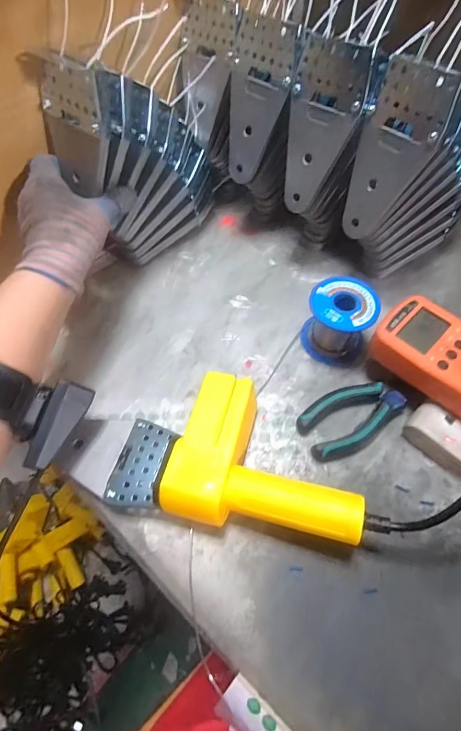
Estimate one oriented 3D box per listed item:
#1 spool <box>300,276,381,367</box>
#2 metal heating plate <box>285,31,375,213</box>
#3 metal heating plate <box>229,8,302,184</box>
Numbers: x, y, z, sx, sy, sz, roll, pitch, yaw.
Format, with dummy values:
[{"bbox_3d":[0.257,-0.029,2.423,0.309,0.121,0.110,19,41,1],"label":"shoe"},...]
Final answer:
[{"bbox_3d":[0.107,-0.043,0.367,0.062,0.062,0.060,17,63,12],"label":"spool"},{"bbox_3d":[0.078,-0.211,0.340,0.066,0.132,0.009,30,46,18],"label":"metal heating plate"},{"bbox_3d":[0.024,-0.254,0.366,0.066,0.134,0.007,37,49,18],"label":"metal heating plate"}]

